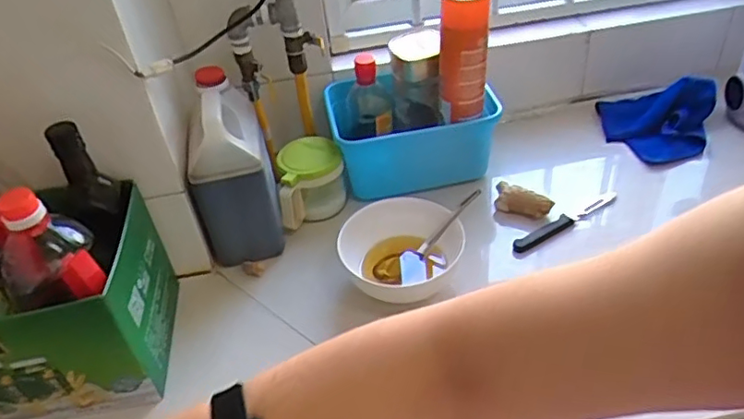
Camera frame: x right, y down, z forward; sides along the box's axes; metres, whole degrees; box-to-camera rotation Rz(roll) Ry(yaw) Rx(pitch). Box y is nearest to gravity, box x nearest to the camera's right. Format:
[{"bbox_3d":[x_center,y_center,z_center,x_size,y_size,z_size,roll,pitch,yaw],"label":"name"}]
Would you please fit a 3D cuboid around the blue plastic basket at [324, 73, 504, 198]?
[{"bbox_3d":[0.056,-0.102,0.877,0.249,0.127,0.148,1,40,9],"label":"blue plastic basket"}]

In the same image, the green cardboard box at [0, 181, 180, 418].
[{"bbox_3d":[-0.372,0.111,0.660,0.257,0.165,0.186,-9,39,-3],"label":"green cardboard box"}]

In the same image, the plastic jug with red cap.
[{"bbox_3d":[-0.180,-0.054,0.795,0.097,0.222,0.171,-9,39,-4],"label":"plastic jug with red cap"}]

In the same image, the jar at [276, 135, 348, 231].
[{"bbox_3d":[-0.084,-0.042,0.849,0.090,0.099,0.093,-4,39,3],"label":"jar"}]

